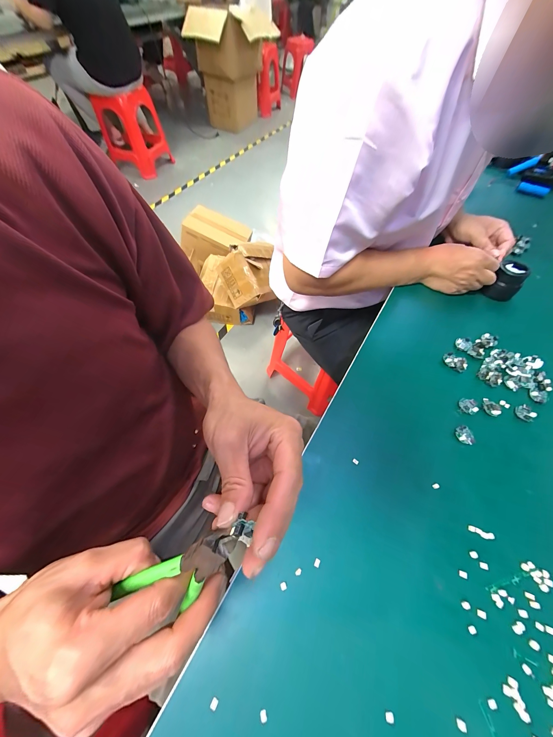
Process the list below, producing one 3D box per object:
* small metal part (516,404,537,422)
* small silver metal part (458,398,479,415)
[{"bbox_3d":[0.356,0.063,0.350,0.021,0.007,0.022,0,60,0],"label":"small metal part"},{"bbox_3d":[0.277,0.055,0.355,0.023,0.008,0.022,8,60,5],"label":"small silver metal part"}]

